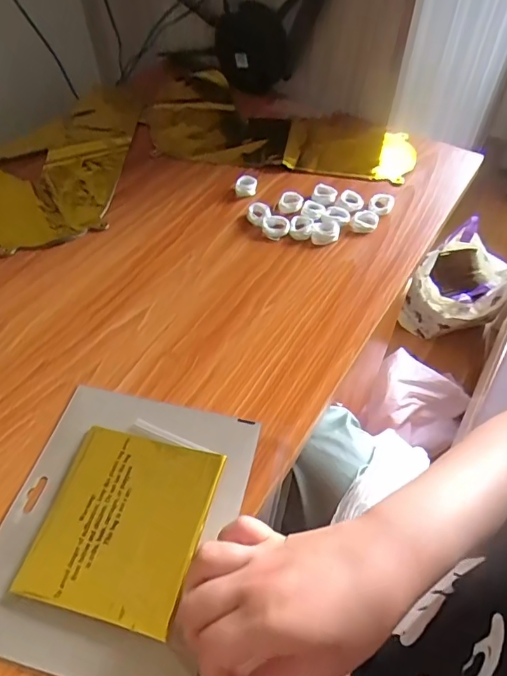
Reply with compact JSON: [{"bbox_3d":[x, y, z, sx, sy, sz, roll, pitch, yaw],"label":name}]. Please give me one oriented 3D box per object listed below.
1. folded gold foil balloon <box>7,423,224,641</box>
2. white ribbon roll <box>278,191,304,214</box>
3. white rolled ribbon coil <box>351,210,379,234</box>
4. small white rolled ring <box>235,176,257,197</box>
[{"bbox_3d":[-0.092,0.128,0.335,0.113,0.013,0.121,12,53,9],"label":"folded gold foil balloon"},{"bbox_3d":[0.044,-0.159,0.555,0.028,0.021,0.019,2,52,1],"label":"white ribbon roll"},{"bbox_3d":[0.125,-0.131,0.534,0.029,0.010,0.027,0,52,0],"label":"white rolled ribbon coil"},{"bbox_3d":[-0.009,-0.184,0.572,0.025,0.013,0.026,2,52,1],"label":"small white rolled ring"}]

